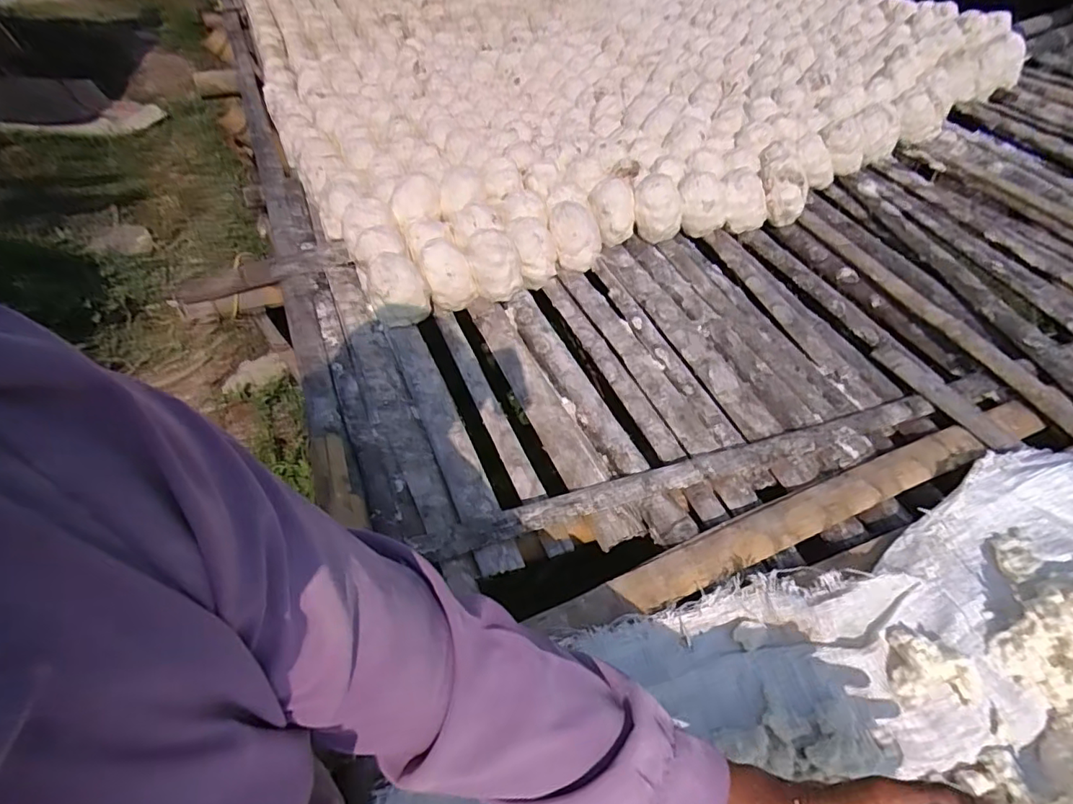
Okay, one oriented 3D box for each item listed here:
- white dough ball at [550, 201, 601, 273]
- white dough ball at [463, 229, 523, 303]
[{"bbox_3d":[0.066,-0.282,0.931,0.086,0.097,0.074,-3,50,0],"label":"white dough ball"},{"bbox_3d":[-0.066,-0.218,0.871,0.082,0.108,0.090,-1,50,2],"label":"white dough ball"}]

